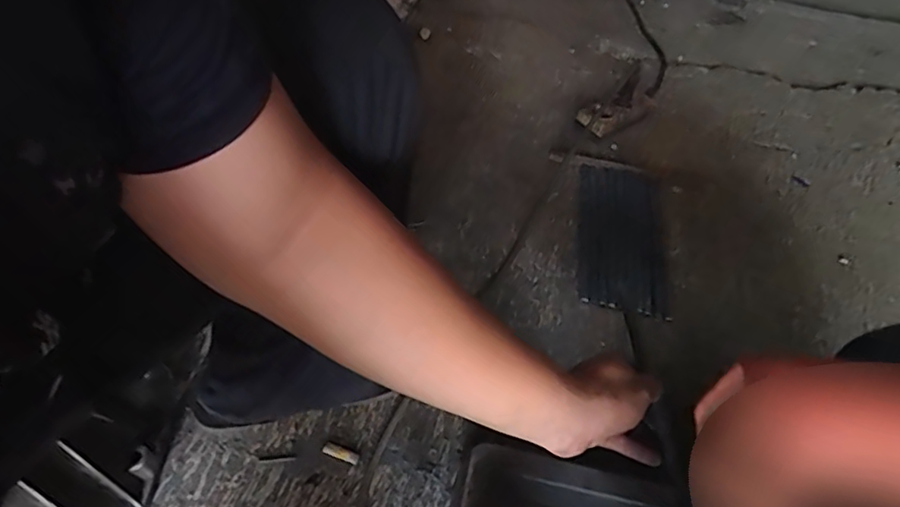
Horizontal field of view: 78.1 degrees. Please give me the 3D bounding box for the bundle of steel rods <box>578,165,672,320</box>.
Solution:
[{"bbox_3d":[0.256,-0.025,0.828,0.121,0.020,0.269,4,52,9],"label":"bundle of steel rods"}]

